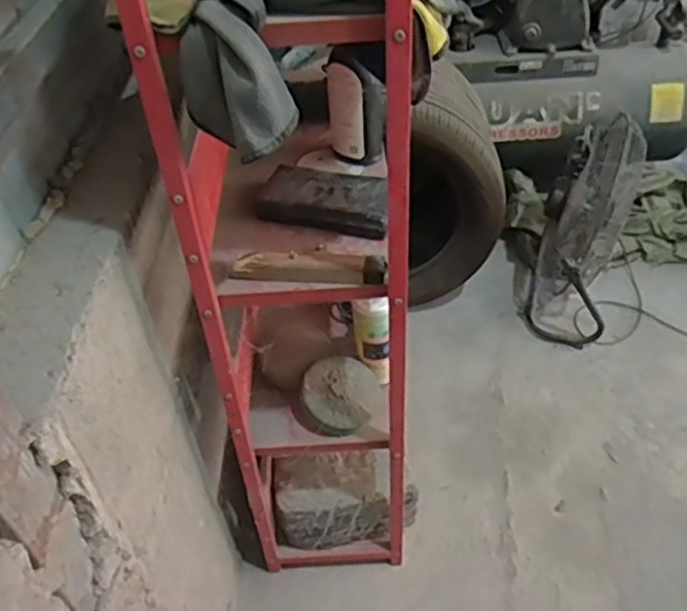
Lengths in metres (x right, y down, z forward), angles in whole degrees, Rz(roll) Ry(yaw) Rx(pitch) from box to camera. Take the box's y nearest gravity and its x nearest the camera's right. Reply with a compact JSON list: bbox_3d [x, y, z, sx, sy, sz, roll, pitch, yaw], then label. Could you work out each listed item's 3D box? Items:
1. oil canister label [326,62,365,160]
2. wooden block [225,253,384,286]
[{"bbox_3d":[0.002,-0.336,1.172,0.072,0.167,0.013,24,51,26],"label":"oil canister label"},{"bbox_3d":[-0.053,-0.057,0.999,0.229,0.028,0.044,3,44,9],"label":"wooden block"}]

